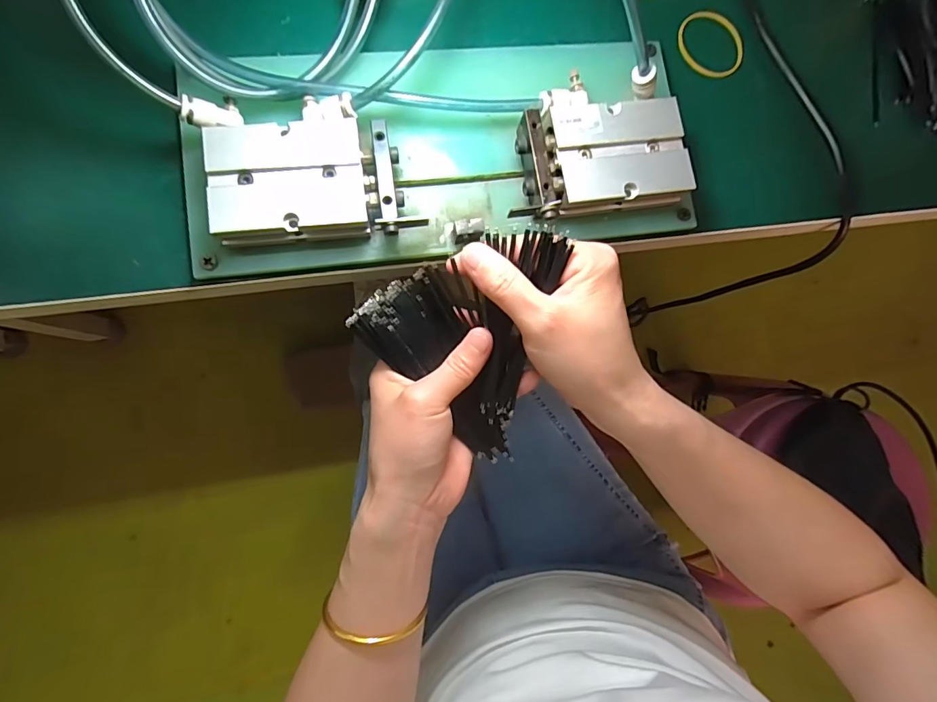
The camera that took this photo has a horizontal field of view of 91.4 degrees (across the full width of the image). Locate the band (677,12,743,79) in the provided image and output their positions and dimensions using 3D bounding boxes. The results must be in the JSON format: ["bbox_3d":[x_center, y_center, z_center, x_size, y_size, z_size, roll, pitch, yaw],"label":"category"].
[{"bbox_3d":[0.159,-0.199,0.298,0.043,0.006,0.044,-13,87,-8],"label":"band"}]

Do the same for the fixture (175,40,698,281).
[{"bbox_3d":[-0.009,-0.113,0.251,0.262,0.037,0.115,-9,86,-8],"label":"fixture"}]

